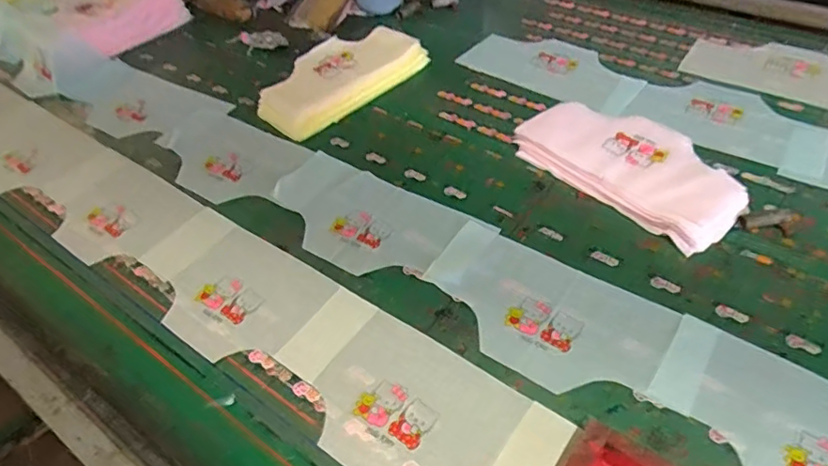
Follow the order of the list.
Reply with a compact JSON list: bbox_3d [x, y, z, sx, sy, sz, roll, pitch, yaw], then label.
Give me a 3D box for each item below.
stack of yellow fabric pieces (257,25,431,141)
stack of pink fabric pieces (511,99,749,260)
[{"bbox_3d":[-0.139,-0.287,0.998,0.172,0.039,0.317,34,57,31],"label":"stack of yellow fabric pieces"},{"bbox_3d":[0.312,-0.102,0.801,0.166,0.033,0.318,-32,52,-24],"label":"stack of pink fabric pieces"}]

